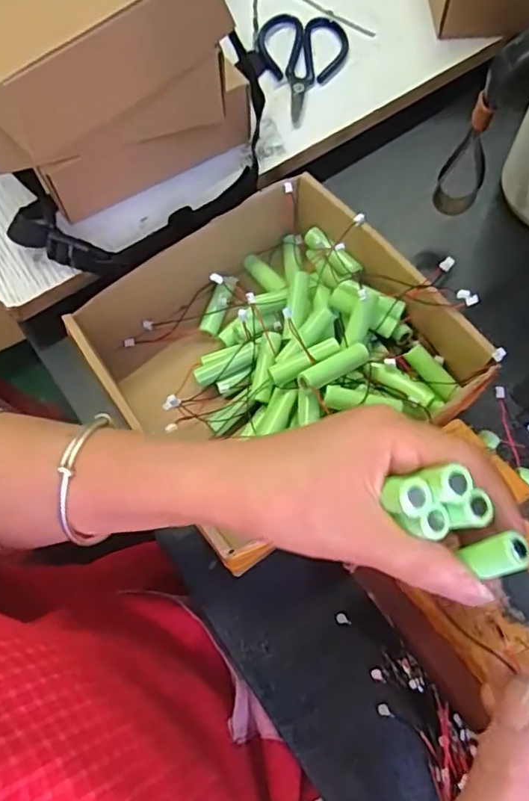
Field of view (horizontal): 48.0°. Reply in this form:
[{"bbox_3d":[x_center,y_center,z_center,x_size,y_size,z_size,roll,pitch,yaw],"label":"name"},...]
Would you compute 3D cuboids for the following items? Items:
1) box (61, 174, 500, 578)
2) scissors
[{"bbox_3d":[0.008,-0.027,0.400,0.199,0.071,0.196,-34,70,-12],"label":"box"},{"bbox_3d":[0.030,-0.282,0.504,0.076,0.009,0.124,4,67,4],"label":"scissors"}]

